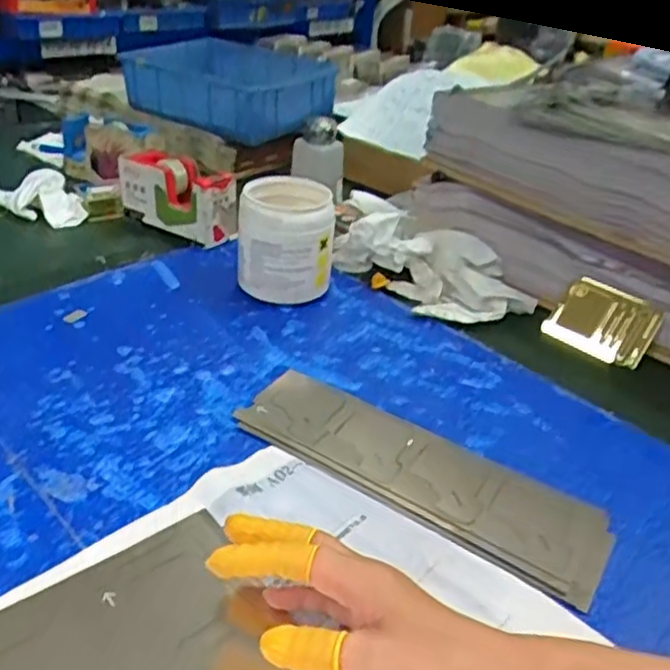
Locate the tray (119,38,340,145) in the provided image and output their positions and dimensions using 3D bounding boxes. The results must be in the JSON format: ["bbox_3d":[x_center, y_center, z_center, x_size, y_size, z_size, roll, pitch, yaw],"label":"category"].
[{"bbox_3d":[-0.168,-0.370,1.020,0.278,0.082,0.161,25,38,27],"label":"tray"}]

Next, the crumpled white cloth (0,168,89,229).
[{"bbox_3d":[-0.378,-0.178,0.835,0.168,0.042,0.068,25,38,27],"label":"crumpled white cloth"}]

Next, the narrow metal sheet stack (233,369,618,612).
[{"bbox_3d":[0.064,0.097,0.508,0.277,0.011,0.091,23,37,24],"label":"narrow metal sheet stack"}]

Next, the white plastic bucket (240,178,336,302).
[{"bbox_3d":[-0.051,-0.096,0.696,0.092,0.110,0.086,4,33,-3],"label":"white plastic bucket"}]

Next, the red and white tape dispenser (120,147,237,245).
[{"bbox_3d":[-0.184,-0.161,0.803,0.151,0.078,0.053,23,37,24],"label":"red and white tape dispenser"}]

